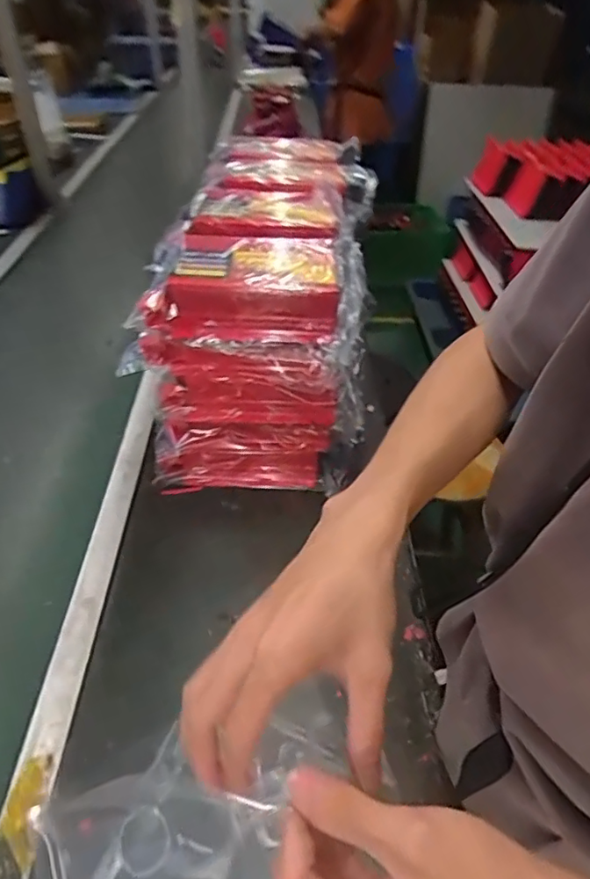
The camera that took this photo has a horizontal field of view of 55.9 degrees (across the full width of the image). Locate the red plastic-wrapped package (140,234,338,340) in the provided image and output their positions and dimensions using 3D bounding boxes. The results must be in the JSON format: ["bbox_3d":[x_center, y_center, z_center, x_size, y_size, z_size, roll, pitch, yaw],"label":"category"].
[{"bbox_3d":[-0.066,-0.198,0.720,0.238,0.069,0.166,-3,42,-6],"label":"red plastic-wrapped package"}]

